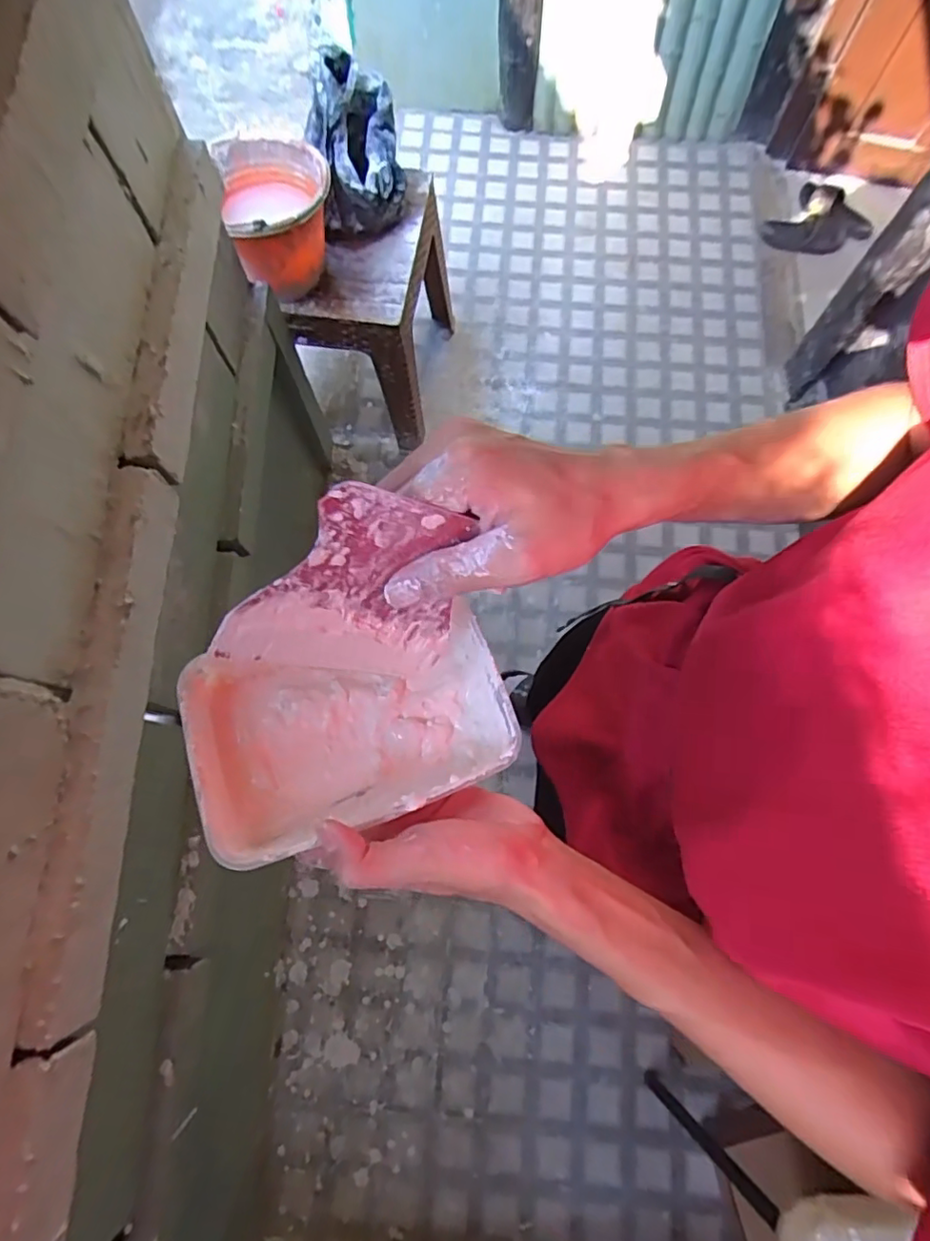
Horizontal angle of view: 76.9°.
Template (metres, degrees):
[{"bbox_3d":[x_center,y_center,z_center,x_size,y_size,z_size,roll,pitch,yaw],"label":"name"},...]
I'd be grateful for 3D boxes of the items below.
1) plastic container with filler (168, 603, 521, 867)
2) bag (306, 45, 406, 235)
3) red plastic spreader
[{"bbox_3d":[-0.061,0.058,0.332,0.167,0.043,0.108,-14,75,-16],"label":"plastic container with filler"},{"bbox_3d":[-0.216,-0.933,1.148,0.172,0.211,0.184,-10,75,-3],"label":"bag"},{"bbox_3d":[-0.040,-0.011,0.277,0.105,0.116,0.004,-48,51,26],"label":"red plastic spreader"}]

